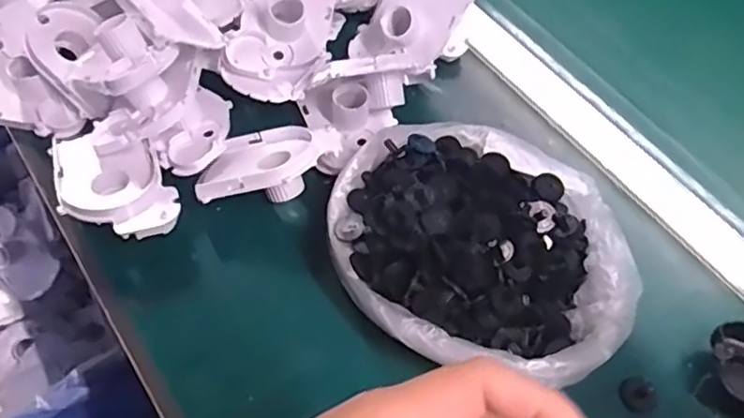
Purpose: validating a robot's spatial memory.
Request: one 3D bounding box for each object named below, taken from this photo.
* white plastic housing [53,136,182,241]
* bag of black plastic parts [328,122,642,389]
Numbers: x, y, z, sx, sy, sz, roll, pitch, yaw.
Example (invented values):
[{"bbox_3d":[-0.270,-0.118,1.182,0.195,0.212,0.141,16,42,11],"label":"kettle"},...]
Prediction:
[{"bbox_3d":[-0.172,-0.017,0.420,0.070,0.028,0.096,-15,60,-13],"label":"white plastic housing"},{"bbox_3d":[0.069,0.026,0.404,0.196,0.052,0.165,18,58,8],"label":"bag of black plastic parts"}]

